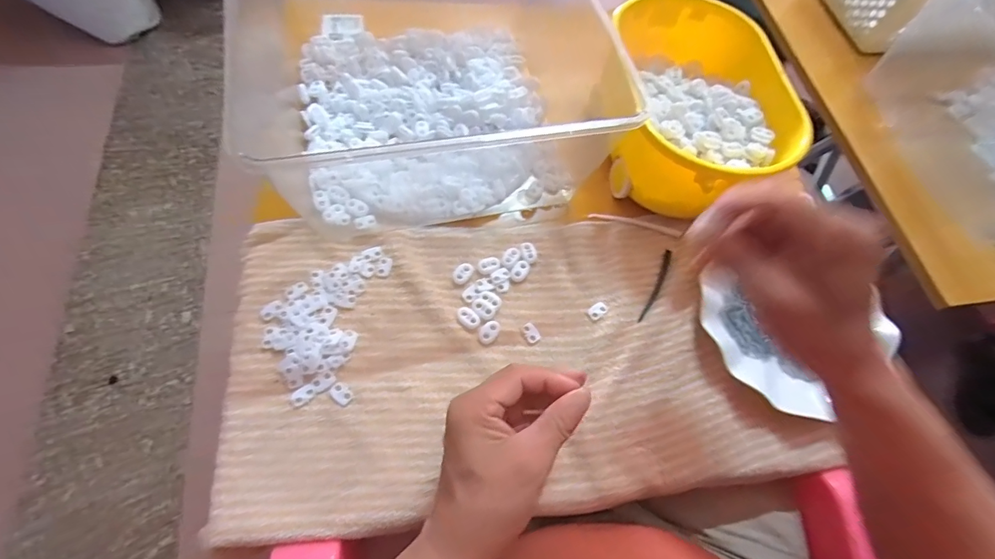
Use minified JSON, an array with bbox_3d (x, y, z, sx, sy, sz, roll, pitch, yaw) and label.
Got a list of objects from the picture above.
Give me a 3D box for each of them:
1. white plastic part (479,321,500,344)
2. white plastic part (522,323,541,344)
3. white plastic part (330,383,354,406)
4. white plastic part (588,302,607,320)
[{"bbox_3d":[-0.007,0.047,0.388,0.014,0.004,0.022,29,65,7],"label":"white plastic part"},{"bbox_3d":[0.030,0.048,0.393,0.013,0.004,0.018,-21,69,-16],"label":"white plastic part"},{"bbox_3d":[-0.127,0.092,0.354,0.019,0.004,0.014,40,67,12],"label":"white plastic part"},{"bbox_3d":[0.094,0.029,0.409,0.018,0.004,0.013,-35,74,-20],"label":"white plastic part"}]

